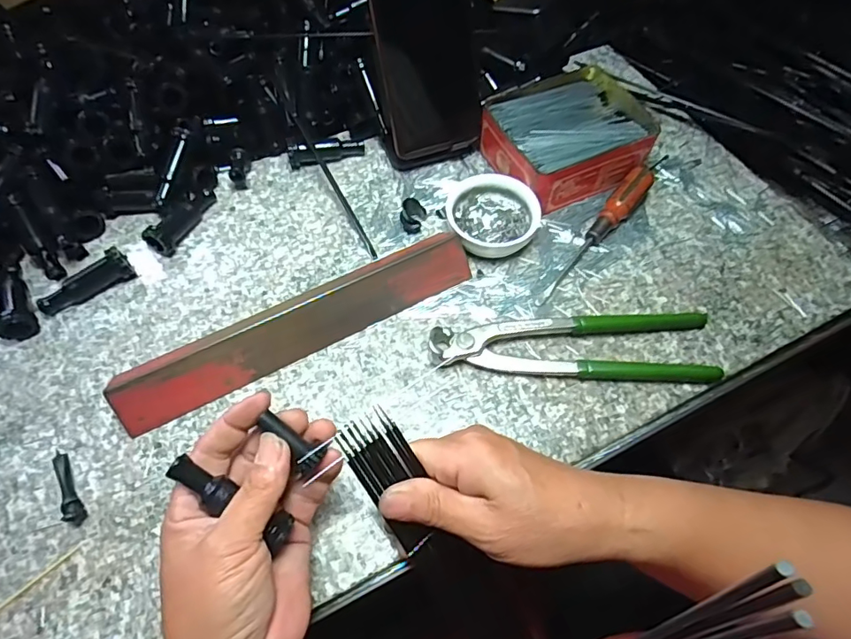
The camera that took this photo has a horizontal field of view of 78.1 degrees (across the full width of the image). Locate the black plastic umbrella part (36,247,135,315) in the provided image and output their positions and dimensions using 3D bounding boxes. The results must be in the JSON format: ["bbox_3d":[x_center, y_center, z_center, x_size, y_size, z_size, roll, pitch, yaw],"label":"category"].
[{"bbox_3d":[-0.250,-0.027,0.384,0.066,0.020,0.016,-33,66,-18],"label":"black plastic umbrella part"}]

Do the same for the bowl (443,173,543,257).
[{"bbox_3d":[0.054,-0.083,0.418,0.071,0.024,0.073,1,60,-1],"label":"bowl"}]

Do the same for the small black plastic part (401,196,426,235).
[{"bbox_3d":[-0.010,-0.083,0.422,0.017,0.024,0.020,18,62,9],"label":"small black plastic part"}]

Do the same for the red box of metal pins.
[{"bbox_3d":[0.120,-0.157,0.451,0.130,0.042,0.112,-24,64,-14],"label":"red box of metal pins"}]

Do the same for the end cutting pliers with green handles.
[{"bbox_3d":[0.105,0.019,0.372,0.199,0.016,0.054,-2,60,-2],"label":"end cutting pliers with green handles"}]

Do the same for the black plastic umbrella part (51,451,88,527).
[{"bbox_3d":[-0.218,0.102,0.318,0.010,0.010,0.049,-29,65,-17],"label":"black plastic umbrella part"}]

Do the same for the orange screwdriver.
[{"bbox_3d":[0.136,-0.068,0.412,0.021,0.026,0.151,35,65,17],"label":"orange screwdriver"}]

